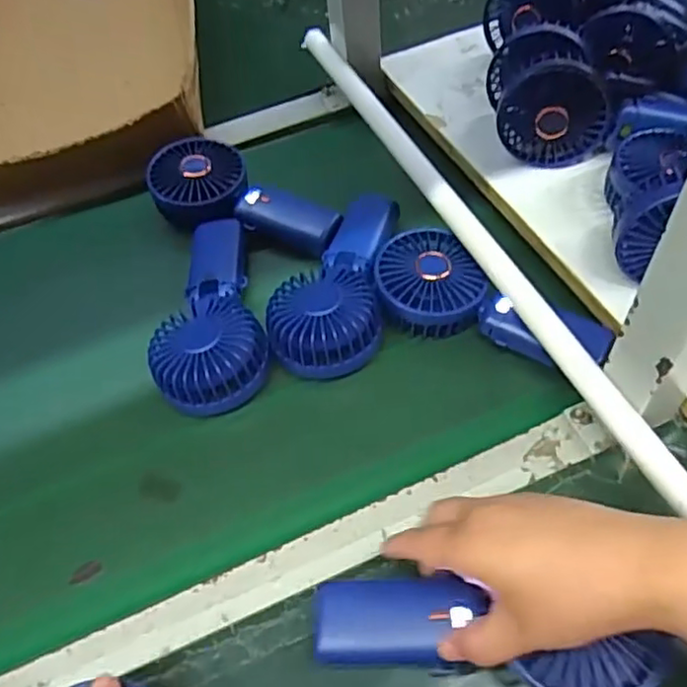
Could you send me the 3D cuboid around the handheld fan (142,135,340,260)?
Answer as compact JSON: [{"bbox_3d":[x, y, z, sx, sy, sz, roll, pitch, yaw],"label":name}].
[{"bbox_3d":[-0.086,-0.132,0.581,0.181,0.040,0.074,18,58,17],"label":"handheld fan"}]

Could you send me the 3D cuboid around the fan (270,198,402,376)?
[{"bbox_3d":[-0.009,-0.057,0.525,0.102,0.042,0.184,4,55,8],"label":"fan"}]

